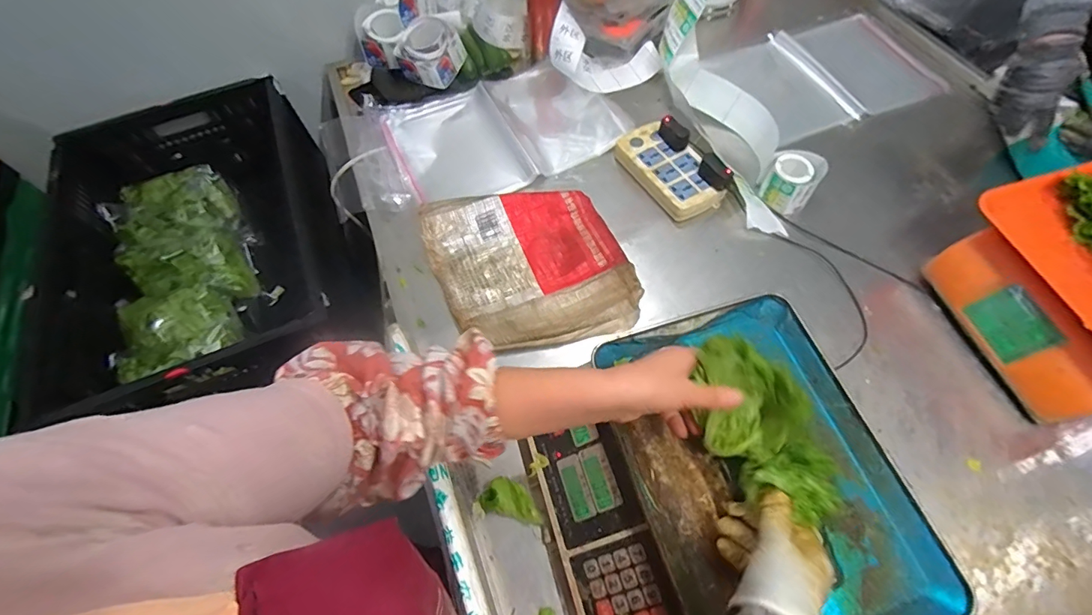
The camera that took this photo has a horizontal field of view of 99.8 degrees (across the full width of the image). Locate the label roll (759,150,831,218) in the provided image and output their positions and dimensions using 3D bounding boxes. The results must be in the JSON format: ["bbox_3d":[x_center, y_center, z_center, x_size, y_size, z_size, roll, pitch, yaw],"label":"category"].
[{"bbox_3d":[0.375,-0.196,0.699,0.074,0.058,0.084,34,69,19],"label":"label roll"}]

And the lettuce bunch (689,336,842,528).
[{"bbox_3d":[0.187,0.104,0.401,0.076,0.069,0.157,-28,66,-11],"label":"lettuce bunch"}]

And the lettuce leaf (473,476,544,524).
[{"bbox_3d":[-0.044,0.217,0.521,0.079,0.027,0.044,3,62,5],"label":"lettuce leaf"}]

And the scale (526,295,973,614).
[{"bbox_3d":[0.165,0.184,0.487,0.329,0.104,0.335,-17,63,-6],"label":"scale"}]

